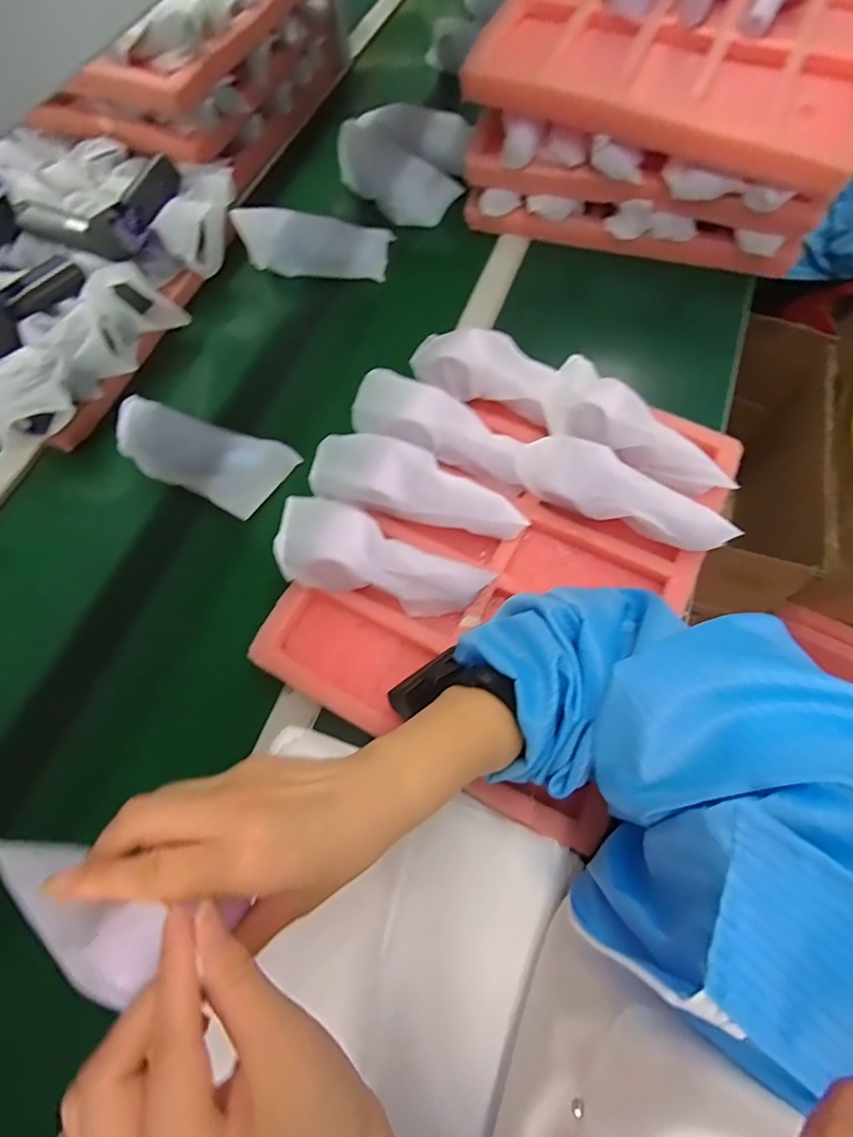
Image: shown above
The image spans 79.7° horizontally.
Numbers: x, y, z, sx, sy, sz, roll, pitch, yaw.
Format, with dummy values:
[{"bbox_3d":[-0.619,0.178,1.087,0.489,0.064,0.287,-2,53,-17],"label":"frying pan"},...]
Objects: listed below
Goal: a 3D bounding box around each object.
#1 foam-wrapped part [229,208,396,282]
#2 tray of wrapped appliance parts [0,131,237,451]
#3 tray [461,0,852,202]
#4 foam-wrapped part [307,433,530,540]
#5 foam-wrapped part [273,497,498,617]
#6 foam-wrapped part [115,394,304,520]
[{"bbox_3d":[-0.154,-0.445,0.694,0.196,0.059,0.064,5,67,5],"label":"foam-wrapped part"},{"bbox_3d":[-0.488,-0.382,0.641,0.368,0.100,0.429,21,69,11],"label":"tray of wrapped appliance parts"},{"bbox_3d":[0.284,-0.592,0.592,0.427,0.052,0.336,20,69,11],"label":"tray"},{"bbox_3d":[-0.007,-0.078,0.482,0.200,0.046,0.058,14,68,9],"label":"foam-wrapped part"},{"bbox_3d":[-0.041,-0.004,0.466,0.186,0.046,0.067,20,68,-6],"label":"foam-wrapped part"},{"bbox_3d":[-0.248,-0.131,0.558,0.188,0.036,0.094,24,70,12],"label":"foam-wrapped part"}]

